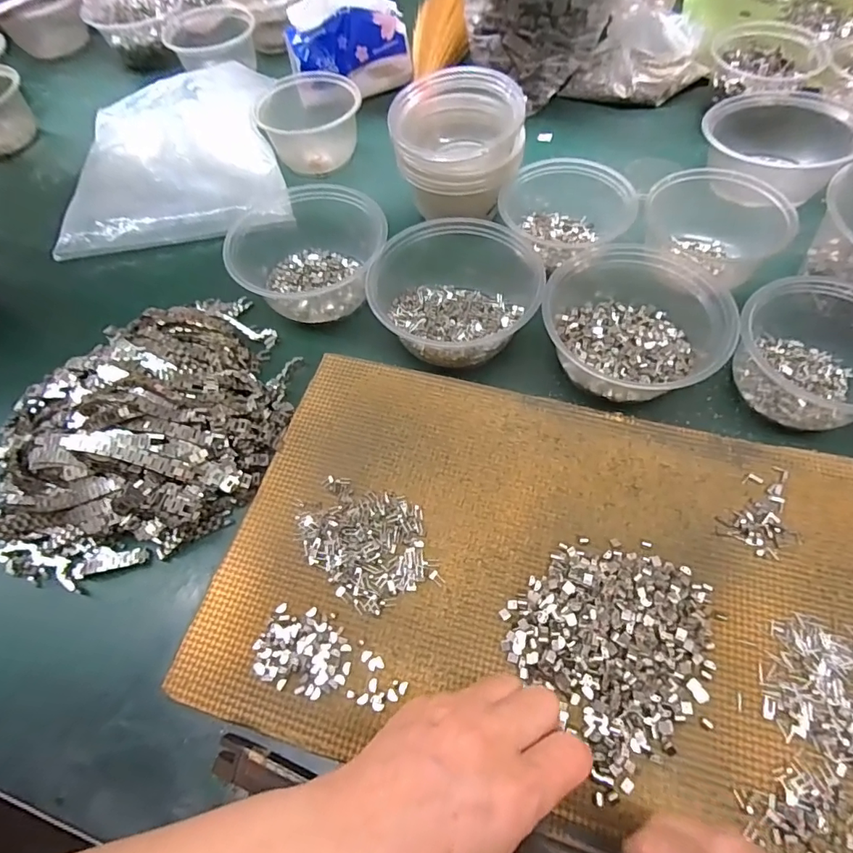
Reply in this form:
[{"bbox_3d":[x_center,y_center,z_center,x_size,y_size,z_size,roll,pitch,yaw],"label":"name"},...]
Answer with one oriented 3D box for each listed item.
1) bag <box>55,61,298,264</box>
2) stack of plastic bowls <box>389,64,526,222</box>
[{"bbox_3d":[-0.278,-0.307,0.550,0.221,0.052,0.259,-11,67,0],"label":"bag"},{"bbox_3d":[0.029,-0.256,0.460,0.117,0.096,0.107,1,62,4],"label":"stack of plastic bowls"}]

